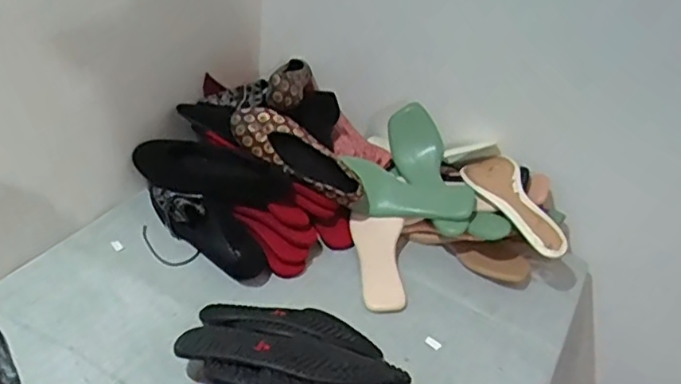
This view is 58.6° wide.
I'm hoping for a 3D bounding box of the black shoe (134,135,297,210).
[{"bbox_3d":[-0.198,-0.029,0.924,0.252,0.063,0.056,15,37,11],"label":"black shoe"}]

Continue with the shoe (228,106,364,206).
[{"bbox_3d":[-0.067,-0.059,0.916,0.231,0.050,0.070,34,42,11],"label":"shoe"}]

